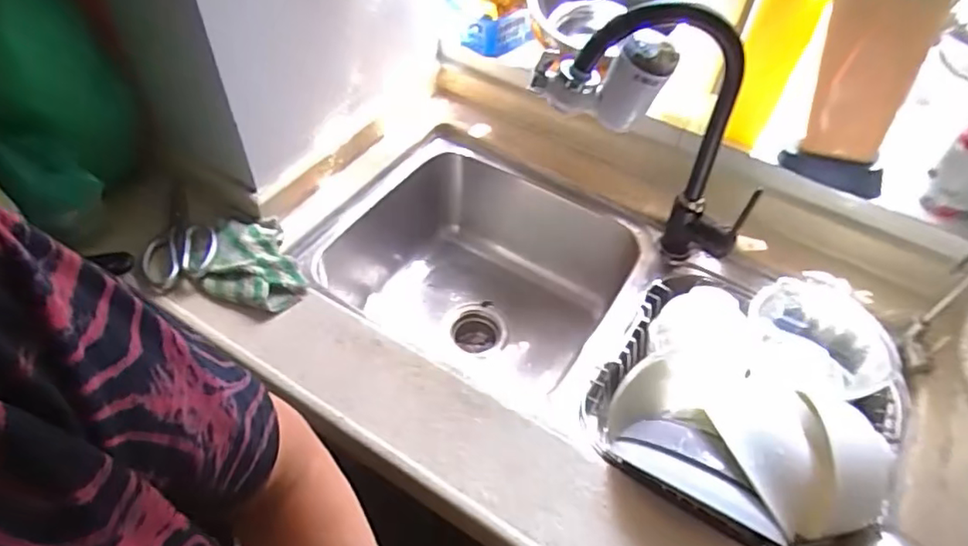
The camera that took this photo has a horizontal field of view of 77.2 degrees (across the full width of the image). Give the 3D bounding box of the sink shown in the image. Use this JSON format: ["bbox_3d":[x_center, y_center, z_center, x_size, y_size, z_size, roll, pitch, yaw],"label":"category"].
[{"bbox_3d":[-0.019,0.006,0.967,0.501,0.232,0.340,29,54,20],"label":"sink"}]

